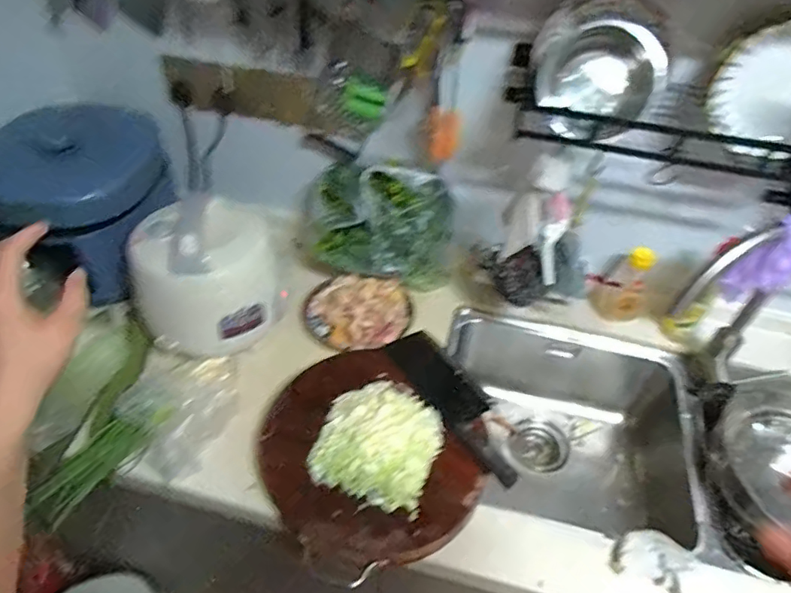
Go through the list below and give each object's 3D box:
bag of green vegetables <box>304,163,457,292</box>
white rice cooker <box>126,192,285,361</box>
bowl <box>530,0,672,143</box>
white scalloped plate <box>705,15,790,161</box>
[{"bbox_3d":[-0.029,-0.124,0.987,0.287,0.181,0.141,11,45,6],"label":"bag of green vegetables"},{"bbox_3d":[-0.297,-0.041,0.863,0.226,0.192,0.197,-21,51,-24],"label":"white rice cooker"},{"bbox_3d":[0.275,-0.304,0.720,0.171,0.142,0.103,1,45,-3],"label":"bowl"},{"bbox_3d":[0.509,-0.267,0.688,0.179,0.159,0.033,3,34,13],"label":"white scalloped plate"}]

